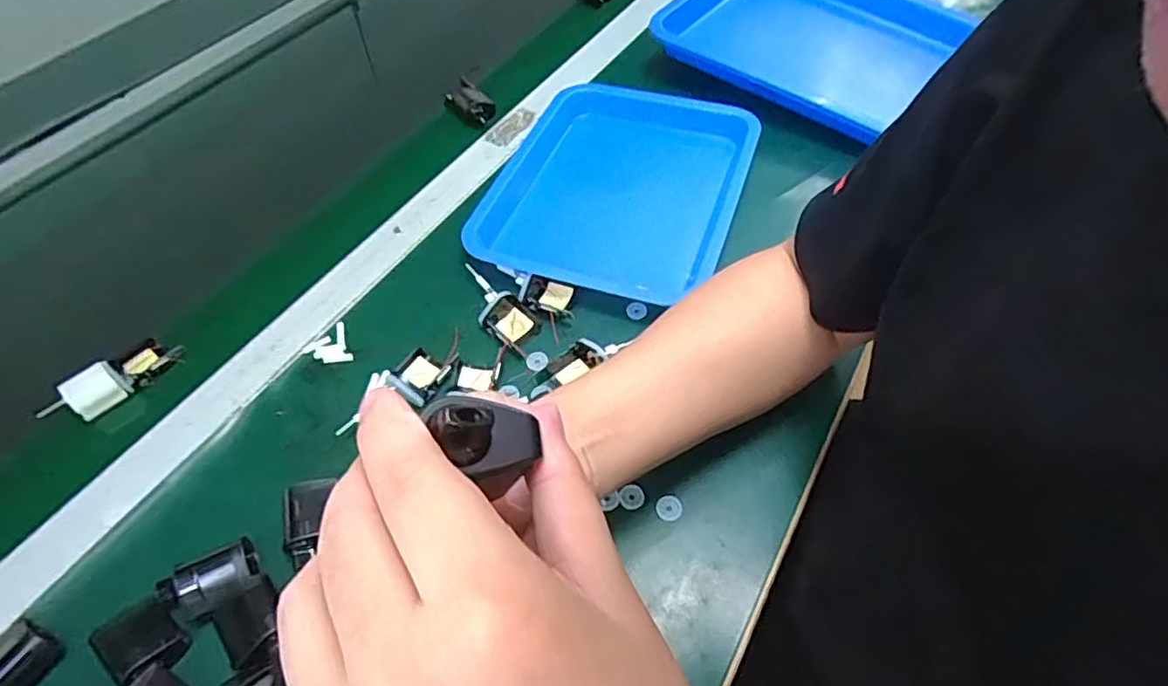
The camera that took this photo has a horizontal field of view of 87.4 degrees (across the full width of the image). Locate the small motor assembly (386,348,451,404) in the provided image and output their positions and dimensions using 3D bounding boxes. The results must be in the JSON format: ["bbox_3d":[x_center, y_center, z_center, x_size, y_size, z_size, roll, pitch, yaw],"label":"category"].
[{"bbox_3d":[-0.130,0.025,0.481,0.039,0.013,0.039,28,60,21],"label":"small motor assembly"}]

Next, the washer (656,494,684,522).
[{"bbox_3d":[0.058,0.113,0.418,0.017,0.004,0.018,-1,54,2],"label":"washer"}]

